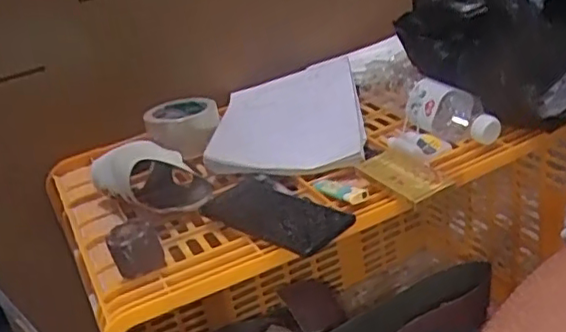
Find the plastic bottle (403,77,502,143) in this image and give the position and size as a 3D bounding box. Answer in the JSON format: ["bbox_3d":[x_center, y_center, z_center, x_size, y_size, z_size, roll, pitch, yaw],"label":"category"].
[{"bbox_3d":[0.203,-0.064,0.728,0.046,0.060,0.108,-28,32,-31],"label":"plastic bottle"}]

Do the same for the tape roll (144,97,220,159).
[{"bbox_3d":[-0.146,-0.062,0.907,0.114,0.063,0.114,-6,28,3],"label":"tape roll"}]

